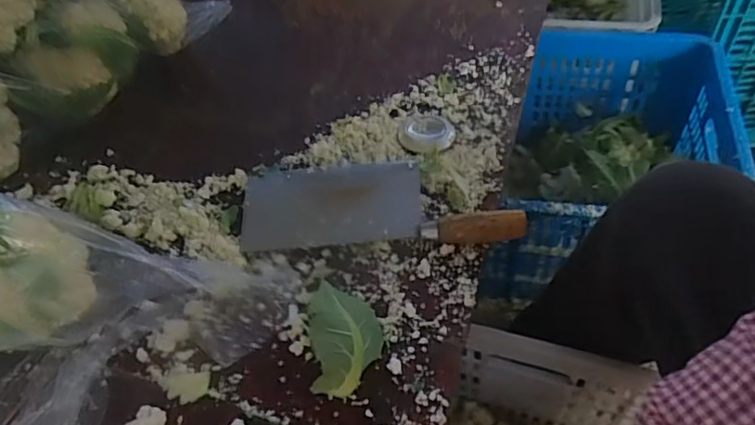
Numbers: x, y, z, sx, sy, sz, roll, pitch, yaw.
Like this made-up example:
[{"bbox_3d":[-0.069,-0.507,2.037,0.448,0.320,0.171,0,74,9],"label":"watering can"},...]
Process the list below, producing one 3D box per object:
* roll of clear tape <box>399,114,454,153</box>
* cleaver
[{"bbox_3d":[0.054,-0.090,0.642,0.060,0.008,0.064,-2,53,3],"label":"roll of clear tape"},{"bbox_3d":[0.000,-0.014,0.573,0.268,0.030,0.102,-1,53,4],"label":"cleaver"}]

